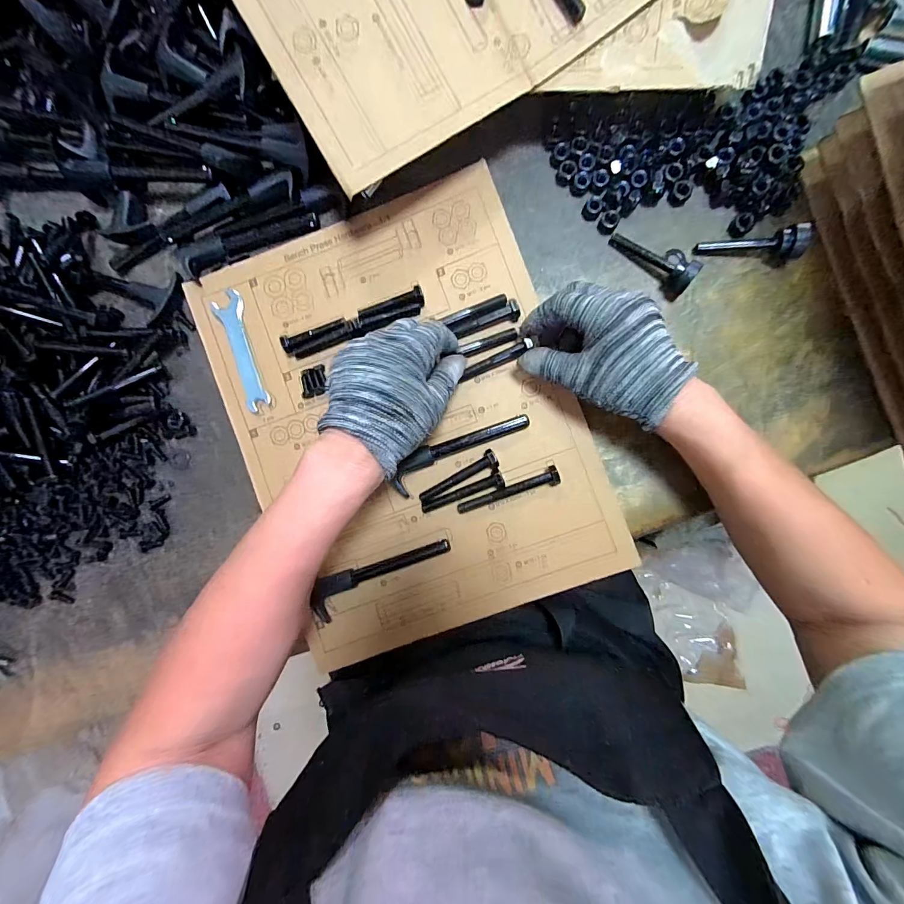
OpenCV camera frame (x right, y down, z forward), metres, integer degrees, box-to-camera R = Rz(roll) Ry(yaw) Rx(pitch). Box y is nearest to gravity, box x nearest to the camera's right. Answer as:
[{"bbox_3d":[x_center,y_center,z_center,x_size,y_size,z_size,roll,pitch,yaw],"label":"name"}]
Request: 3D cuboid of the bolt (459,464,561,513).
[{"bbox_3d":[0.048,0.034,0.332,0.090,0.013,0.014,-19,88,3],"label":"bolt"}]

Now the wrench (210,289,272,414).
[{"bbox_3d":[-0.188,-0.091,0.347,0.026,0.004,0.108,-21,88,3],"label":"wrench"}]

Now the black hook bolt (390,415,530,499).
[{"bbox_3d":[0.007,-0.002,0.337,0.128,0.012,0.030,-24,88,3],"label":"black hook bolt"}]

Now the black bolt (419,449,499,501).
[{"bbox_3d":[0.006,0.023,0.336,0.075,0.013,0.017,-29,88,3],"label":"black bolt"}]

